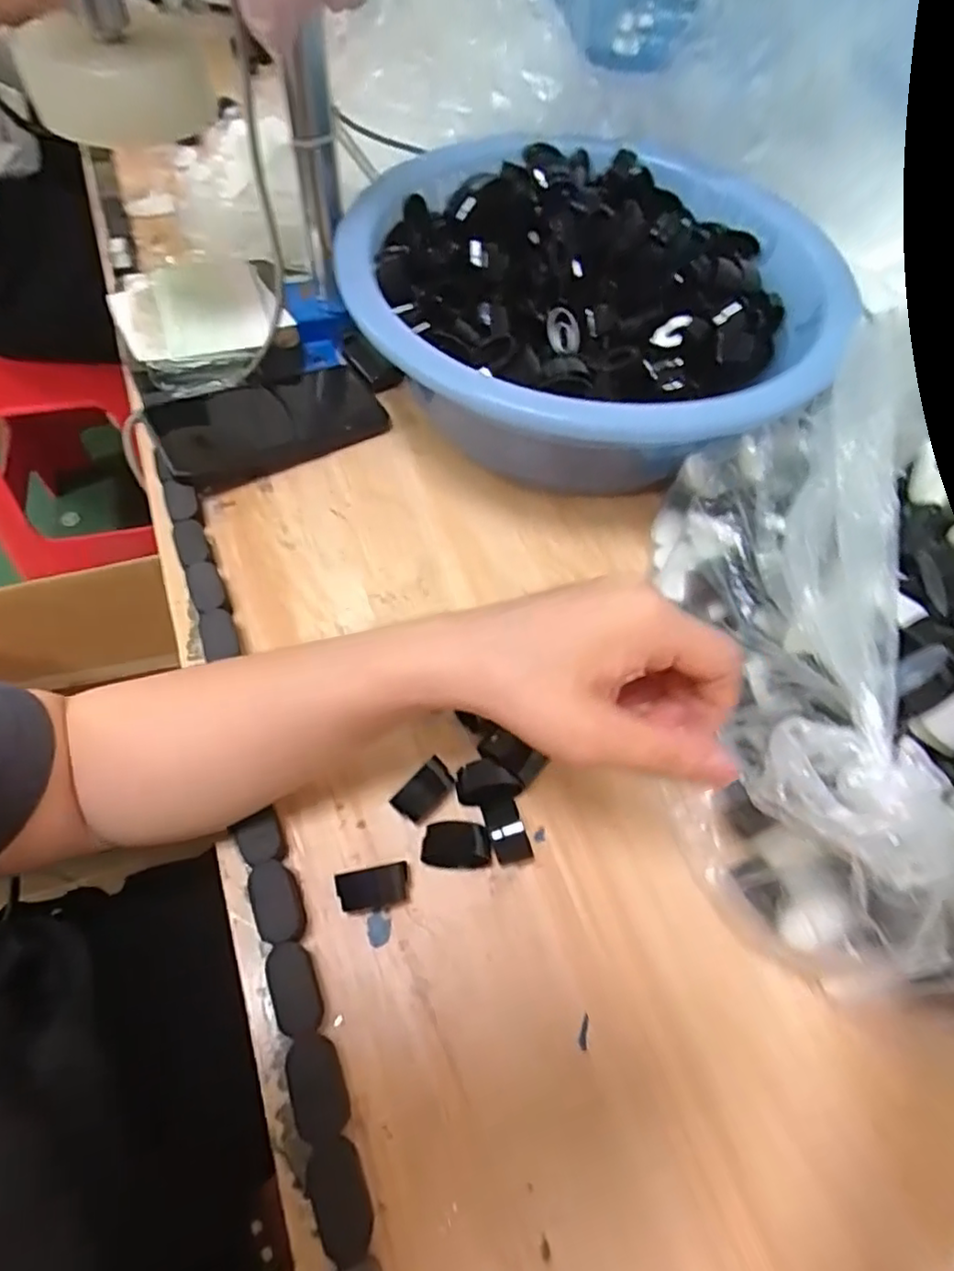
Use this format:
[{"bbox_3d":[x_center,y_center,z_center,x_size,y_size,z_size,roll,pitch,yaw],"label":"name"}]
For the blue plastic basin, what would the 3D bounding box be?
[{"bbox_3d":[0.082,-0.256,0.486,0.340,0.108,0.356,-2,60,-6],"label":"blue plastic basin"}]

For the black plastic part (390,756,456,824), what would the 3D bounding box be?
[{"bbox_3d":[-0.027,0.082,0.330,0.017,0.019,0.032,39,64,17],"label":"black plastic part"}]

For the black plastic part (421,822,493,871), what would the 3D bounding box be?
[{"bbox_3d":[-0.009,0.106,0.318,0.034,0.013,0.020,6,59,-1],"label":"black plastic part"}]

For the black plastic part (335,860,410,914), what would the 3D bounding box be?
[{"bbox_3d":[-0.049,0.121,0.303,0.033,0.018,0.016,-9,61,-10],"label":"black plastic part"}]

